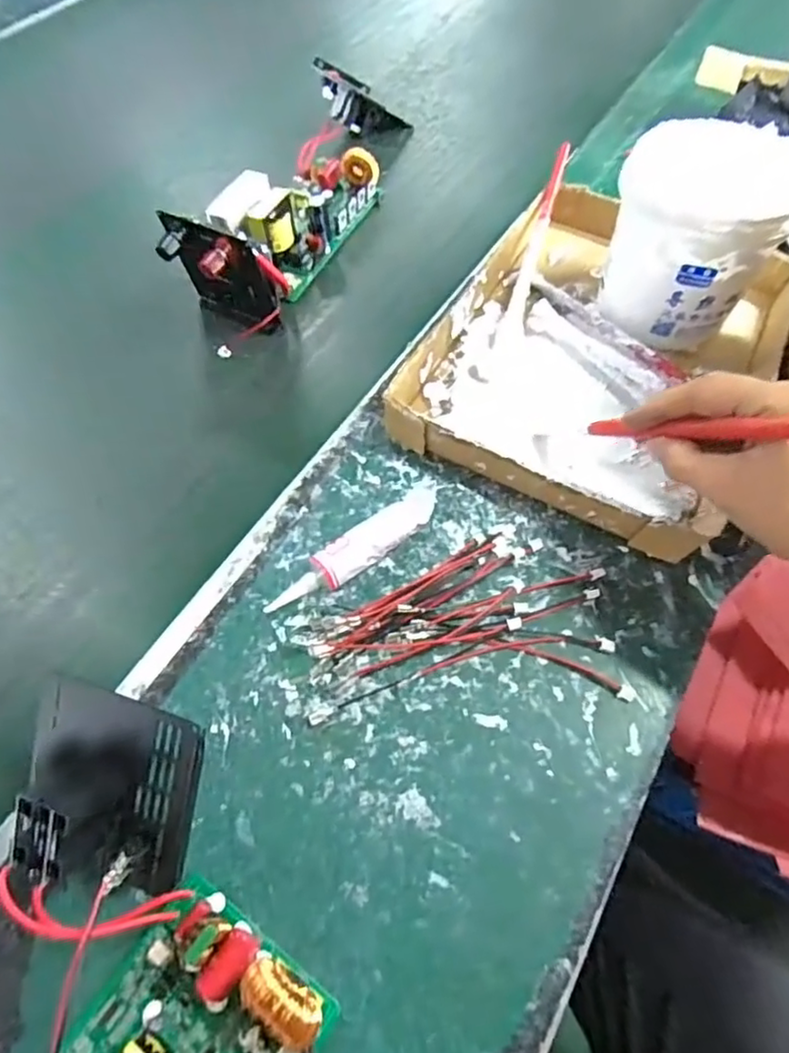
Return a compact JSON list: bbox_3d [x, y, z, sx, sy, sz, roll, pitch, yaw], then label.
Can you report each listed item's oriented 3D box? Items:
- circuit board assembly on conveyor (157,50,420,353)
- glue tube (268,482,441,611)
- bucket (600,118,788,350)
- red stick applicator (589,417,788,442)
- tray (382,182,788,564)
[{"bbox_3d":[-0.080,-0.329,0.590,0.103,0.084,0.373,15,60,11],"label":"circuit board assembly on conveyor"},{"bbox_3d":[-0.024,0.017,0.399,0.124,0.027,0.022,-34,63,-18],"label":"glue tube"},{"bbox_3d":[0.224,-0.215,0.472,0.120,0.127,0.107,25,62,17],"label":"bucket"},{"bbox_3d":[0.169,-0.047,0.308,0.011,0.012,0.196,-33,20,-18],"label":"red stick applicator"},{"bbox_3d":[0.166,-0.144,0.488,0.238,0.037,0.319,26,62,17],"label":"tray"}]

